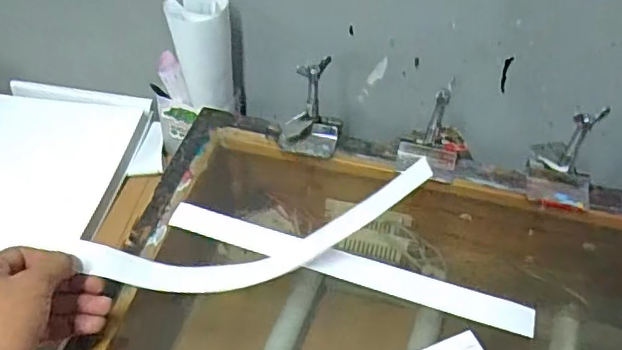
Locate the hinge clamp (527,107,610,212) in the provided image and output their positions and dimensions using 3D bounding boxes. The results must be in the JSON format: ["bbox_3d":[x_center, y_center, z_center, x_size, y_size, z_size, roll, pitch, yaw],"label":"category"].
[{"bbox_3d":[0.245,-0.015,0.560,0.067,0.090,0.051,24,50,20],"label":"hinge clamp"}]

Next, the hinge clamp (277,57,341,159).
[{"bbox_3d":[0.001,-0.069,0.592,0.061,0.093,0.048,5,47,3],"label":"hinge clamp"}]

